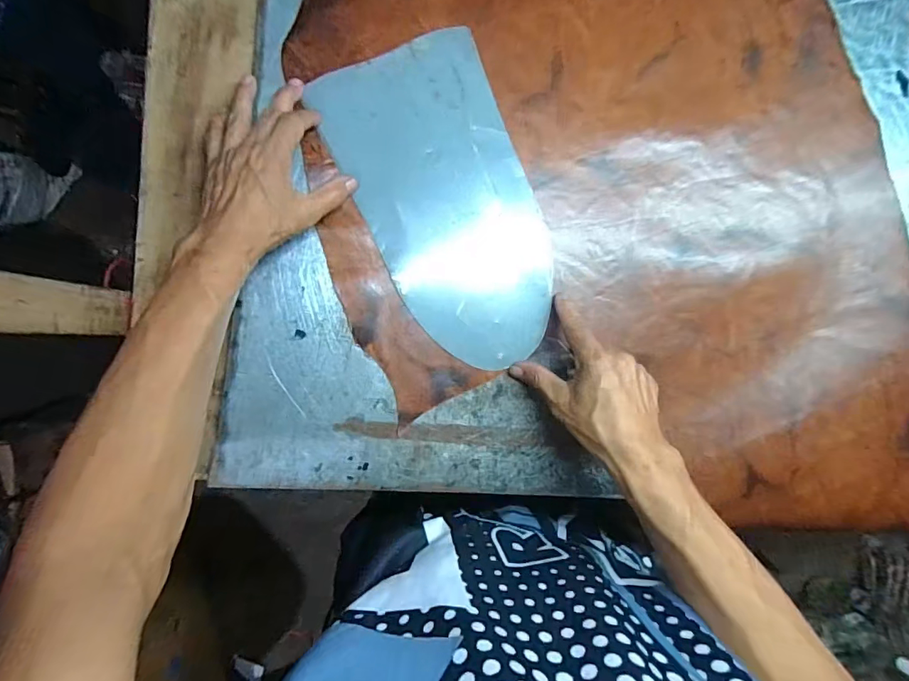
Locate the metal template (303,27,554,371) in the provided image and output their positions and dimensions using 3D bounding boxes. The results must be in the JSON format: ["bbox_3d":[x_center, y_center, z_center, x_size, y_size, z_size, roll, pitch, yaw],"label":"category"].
[{"bbox_3d":[-0.004,-0.123,0.449,0.156,0.005,0.299,-22,92,-7],"label":"metal template"}]

